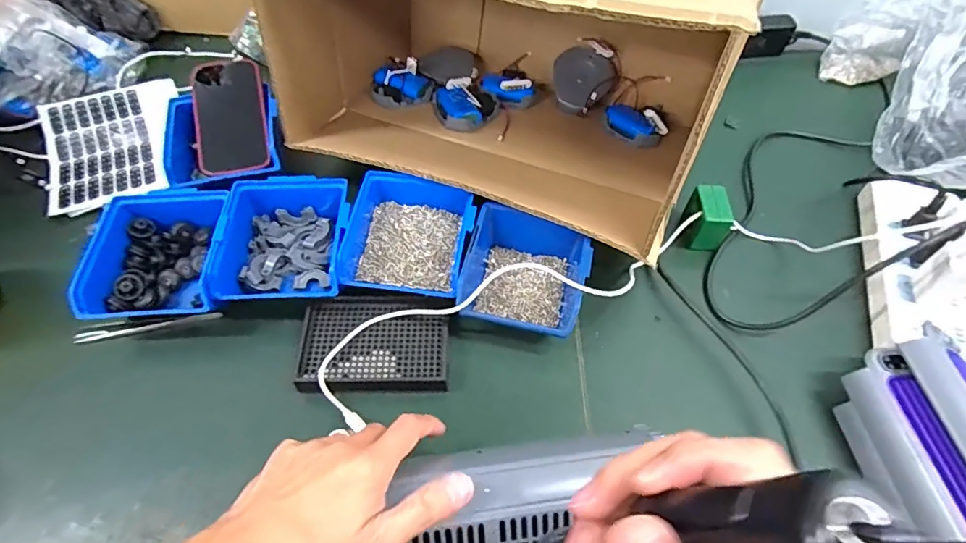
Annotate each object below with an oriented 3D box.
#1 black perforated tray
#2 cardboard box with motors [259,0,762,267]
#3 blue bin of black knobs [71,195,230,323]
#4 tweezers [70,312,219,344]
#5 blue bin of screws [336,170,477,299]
[{"bbox_3d":[-0.098,0.063,0.485,0.133,0.017,0.097,2,55,0],"label":"black perforated tray"},{"bbox_3d":[0.028,-0.239,0.549,0.410,0.244,0.306,19,56,12],"label":"cardboard box with motors"},{"bbox_3d":[-0.311,-0.019,0.516,0.117,0.059,0.148,-5,55,-4],"label":"blue bin of black knobs"},{"bbox_3d":[-0.327,0.053,0.511,0.133,0.010,0.009,-11,56,-9],"label":"tweezers"},{"bbox_3d":[-0.072,-0.038,0.535,0.118,0.053,0.136,6,55,3],"label":"blue bin of screws"}]

